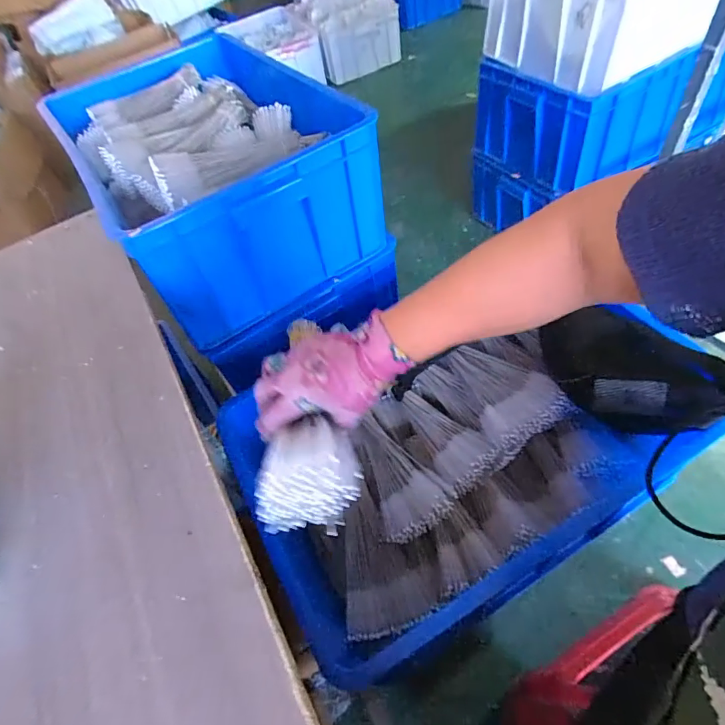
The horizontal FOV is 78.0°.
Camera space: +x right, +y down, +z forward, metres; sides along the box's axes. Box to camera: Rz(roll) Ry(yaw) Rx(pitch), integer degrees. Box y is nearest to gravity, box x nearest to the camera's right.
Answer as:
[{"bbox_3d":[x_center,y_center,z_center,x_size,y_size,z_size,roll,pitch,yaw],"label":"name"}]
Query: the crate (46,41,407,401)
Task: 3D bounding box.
[{"bbox_3d":[-0.278,-0.338,0.871,0.394,0.317,0.599,-35,55,-14],"label":"crate"}]

